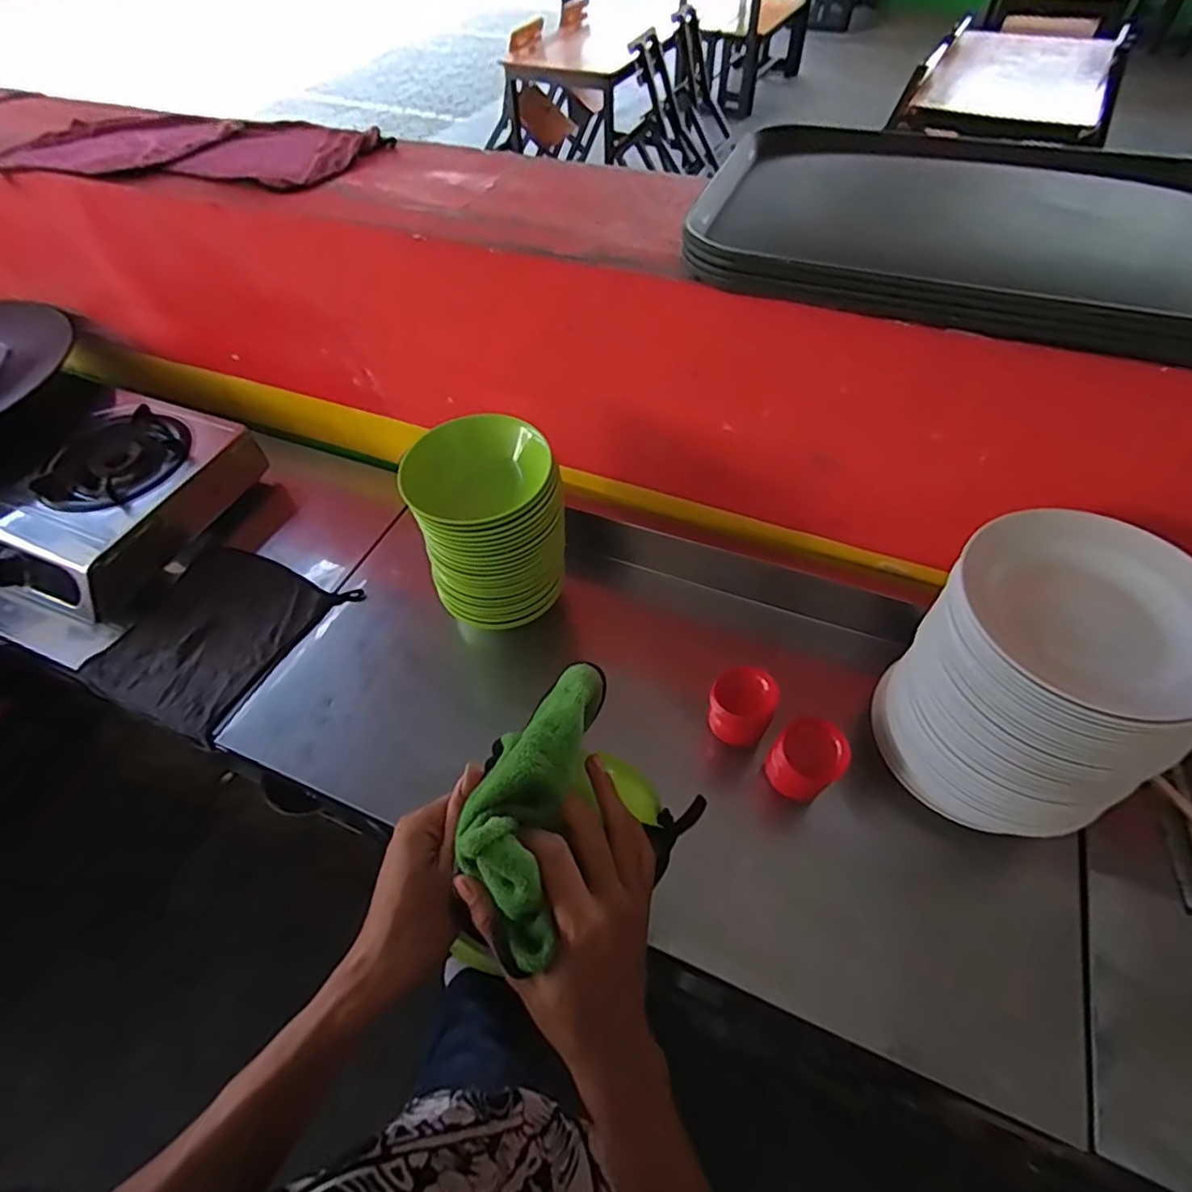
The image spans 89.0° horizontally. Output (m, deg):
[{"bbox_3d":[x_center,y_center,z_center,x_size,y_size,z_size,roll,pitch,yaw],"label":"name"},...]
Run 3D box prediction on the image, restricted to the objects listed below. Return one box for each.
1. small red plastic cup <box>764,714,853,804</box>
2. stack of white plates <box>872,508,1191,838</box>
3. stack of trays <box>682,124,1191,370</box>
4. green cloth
[{"bbox_3d":[0.235,0.184,0.678,0.061,0.091,0.069,-32,59,-19],"label":"small red plastic cup"},{"bbox_3d":[0.429,0.084,0.605,0.211,0.233,0.225,30,61,22],"label":"stack of white plates"},{"bbox_3d":[0.399,-0.393,0.636,0.547,0.048,0.408,15,56,14],"label":"stack of trays"},{"bbox_3d":[-0.038,0.114,0.366,0.066,0.040,0.167,11,58,11],"label":"green cloth"}]

